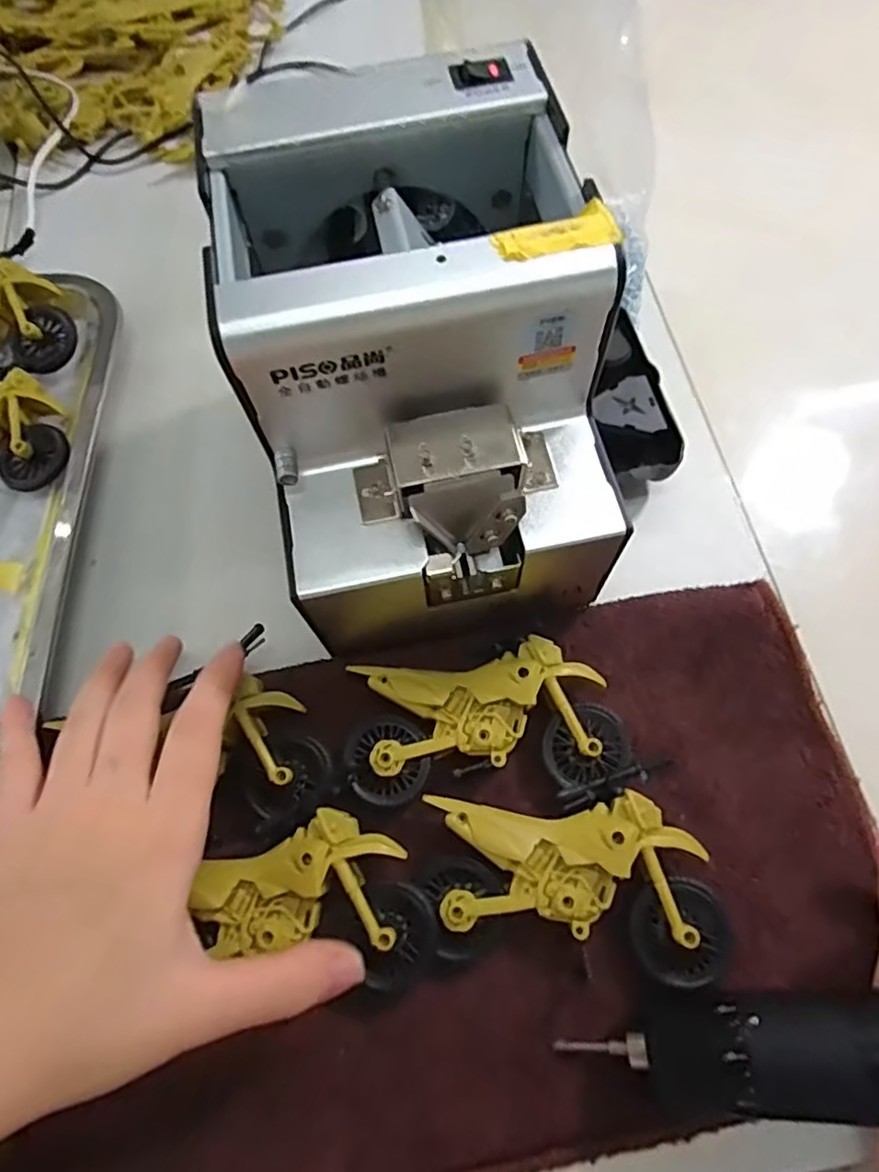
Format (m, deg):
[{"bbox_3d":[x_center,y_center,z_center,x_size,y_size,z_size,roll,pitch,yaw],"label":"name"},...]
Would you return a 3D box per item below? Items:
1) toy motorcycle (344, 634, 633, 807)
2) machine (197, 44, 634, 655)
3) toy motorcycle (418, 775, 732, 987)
[{"bbox_3d":[0.019,0.057,0.261,0.113,0.021,0.059,-5,68,1],"label":"toy motorcycle"},{"bbox_3d":[-0.005,-0.078,0.245,0.128,0.129,0.174,-14,68,-3],"label":"machine"},{"bbox_3d":[0.052,0.113,0.239,0.109,0.023,0.068,-1,68,3],"label":"toy motorcycle"}]

